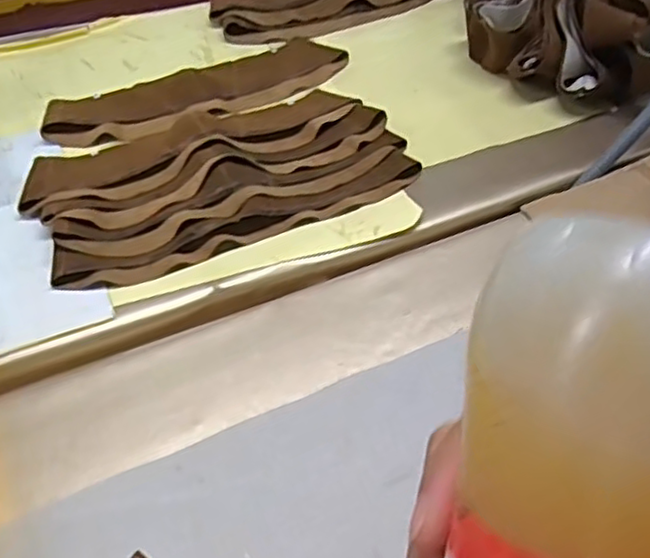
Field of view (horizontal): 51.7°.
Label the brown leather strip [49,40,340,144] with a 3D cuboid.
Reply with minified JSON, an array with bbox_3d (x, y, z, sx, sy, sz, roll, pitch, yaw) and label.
[{"bbox_3d":[-0.143,-0.221,0.783,0.355,0.017,0.109,-24,54,-21],"label":"brown leather strip"}]

